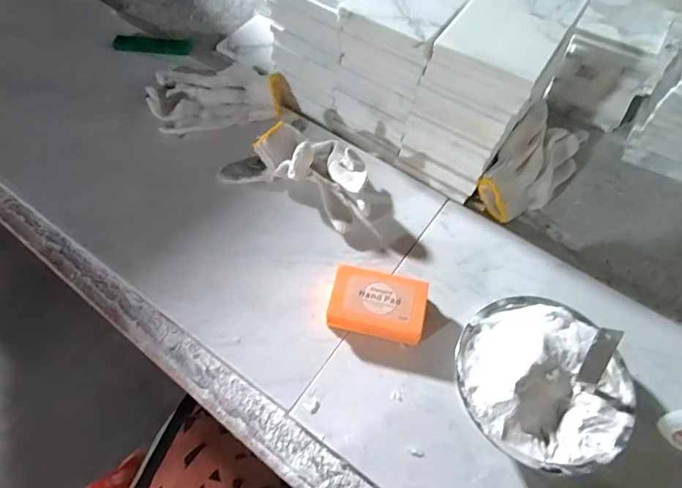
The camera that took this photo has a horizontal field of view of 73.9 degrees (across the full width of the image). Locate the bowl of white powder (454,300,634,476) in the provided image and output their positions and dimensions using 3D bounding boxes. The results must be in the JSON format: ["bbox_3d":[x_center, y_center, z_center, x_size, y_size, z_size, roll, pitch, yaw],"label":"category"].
[{"bbox_3d":[0.181,0.126,0.410,0.149,0.052,0.158,1,61,-2],"label":"bowl of white powder"}]

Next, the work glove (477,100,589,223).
[{"bbox_3d":[0.244,-0.108,0.553,0.082,0.049,0.192,35,65,15],"label":"work glove"}]

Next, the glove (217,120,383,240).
[{"bbox_3d":[-0.037,-0.089,0.526,0.200,0.068,0.094,26,63,11],"label":"glove"}]

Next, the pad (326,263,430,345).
[{"bbox_3d":[0.036,0.063,0.458,0.092,0.033,0.062,15,61,5],"label":"pad"}]

